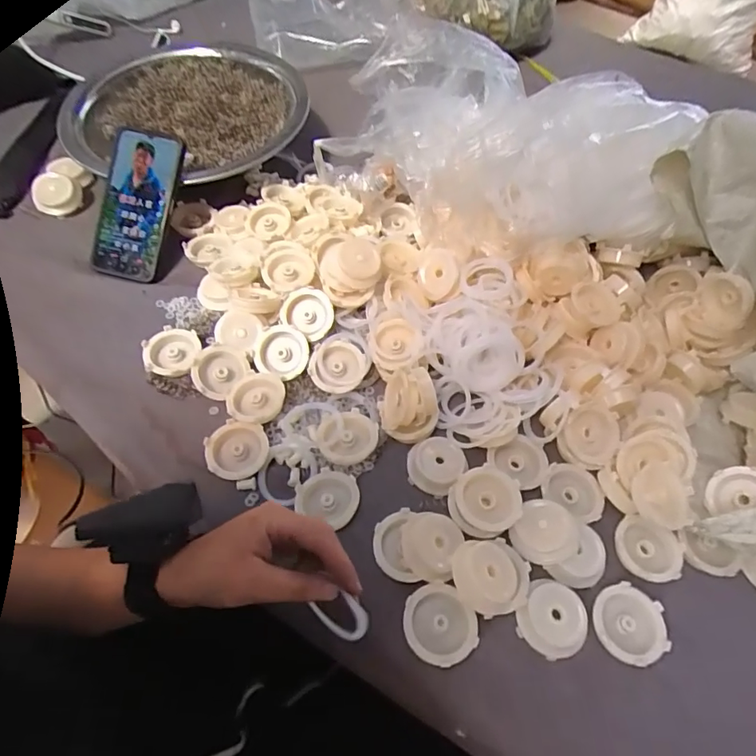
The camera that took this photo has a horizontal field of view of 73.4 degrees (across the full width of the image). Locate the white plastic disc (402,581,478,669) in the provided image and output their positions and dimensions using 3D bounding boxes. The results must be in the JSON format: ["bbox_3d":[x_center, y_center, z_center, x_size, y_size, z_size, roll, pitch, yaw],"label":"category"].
[{"bbox_3d":[0.044,0.183,0.375,0.048,0.025,0.053,-23,61,-19],"label":"white plastic disc"}]

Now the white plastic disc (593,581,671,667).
[{"bbox_3d":[0.189,0.188,0.385,0.054,0.017,0.052,2,56,-4],"label":"white plastic disc"}]

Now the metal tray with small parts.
[{"bbox_3d":[-0.248,-0.346,0.657,0.311,0.051,0.279,2,56,-4],"label":"metal tray with small parts"}]

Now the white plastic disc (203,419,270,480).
[{"bbox_3d":[-0.125,0.064,0.448,0.053,0.013,0.050,2,56,-4],"label":"white plastic disc"}]

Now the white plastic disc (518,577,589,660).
[{"bbox_3d":[0.132,0.182,0.383,0.046,0.022,0.049,2,56,-4],"label":"white plastic disc"}]

